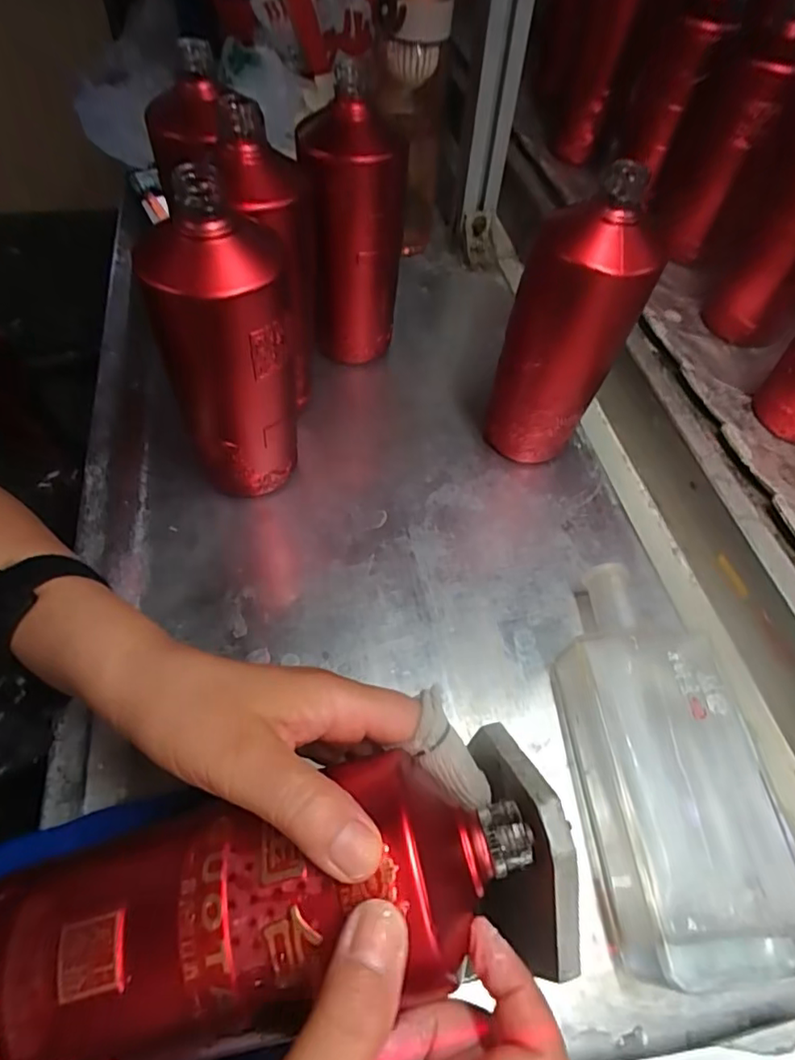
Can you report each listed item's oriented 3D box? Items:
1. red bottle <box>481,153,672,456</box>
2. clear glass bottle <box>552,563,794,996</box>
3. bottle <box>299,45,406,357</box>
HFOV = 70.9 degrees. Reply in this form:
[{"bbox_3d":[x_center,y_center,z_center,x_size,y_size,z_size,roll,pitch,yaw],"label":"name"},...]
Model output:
[{"bbox_3d":[0.121,-0.135,0.404,0.082,0.197,0.066,19,60,11],"label":"red bottle"},{"bbox_3d":[0.151,0.131,0.326,0.099,0.053,0.215,-5,58,-4],"label":"clear glass bottle"},{"bbox_3d":[-0.033,-0.235,0.463,0.074,0.199,0.084,-2,58,-2],"label":"bottle"}]

